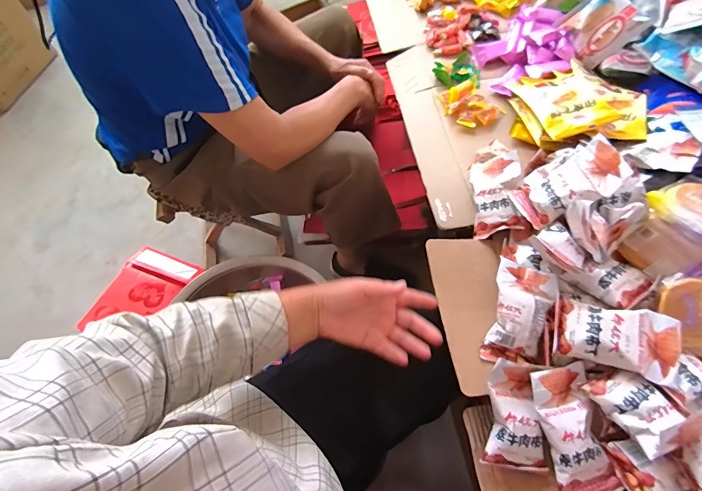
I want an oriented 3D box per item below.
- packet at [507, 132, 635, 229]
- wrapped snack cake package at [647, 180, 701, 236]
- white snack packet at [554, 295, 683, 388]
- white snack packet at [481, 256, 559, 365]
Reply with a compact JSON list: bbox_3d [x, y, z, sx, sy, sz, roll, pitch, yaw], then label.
[{"bbox_3d":[0.300,-0.091,0.528,0.134,0.028,0.094,-32,49,31],"label":"packet"},{"bbox_3d":[0.449,-0.054,0.477,0.093,0.024,0.091,-30,65,-14],"label":"wrapped snack cake package"},{"bbox_3d":[0.307,0.107,0.434,0.127,0.034,0.071,18,63,11],"label":"white snack packet"},{"bbox_3d":[0.221,0.085,0.489,0.074,0.030,0.138,19,63,11],"label":"white snack packet"}]

